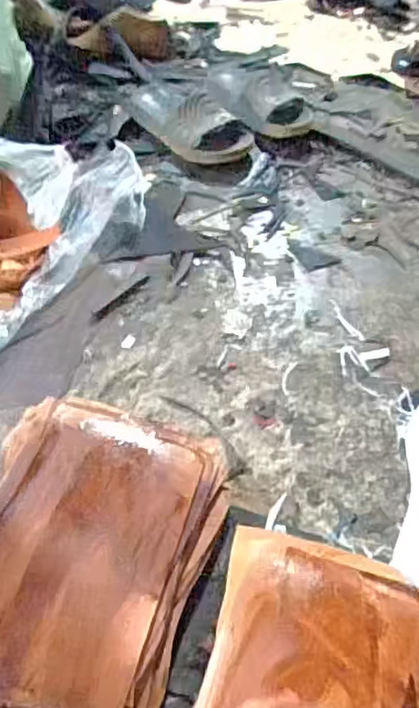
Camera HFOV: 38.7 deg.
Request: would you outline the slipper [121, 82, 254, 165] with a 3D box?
[{"bbox_3d":[-0.052,-0.418,1.047,0.122,0.074,0.269,-33,59,-22],"label":"slipper"}]

